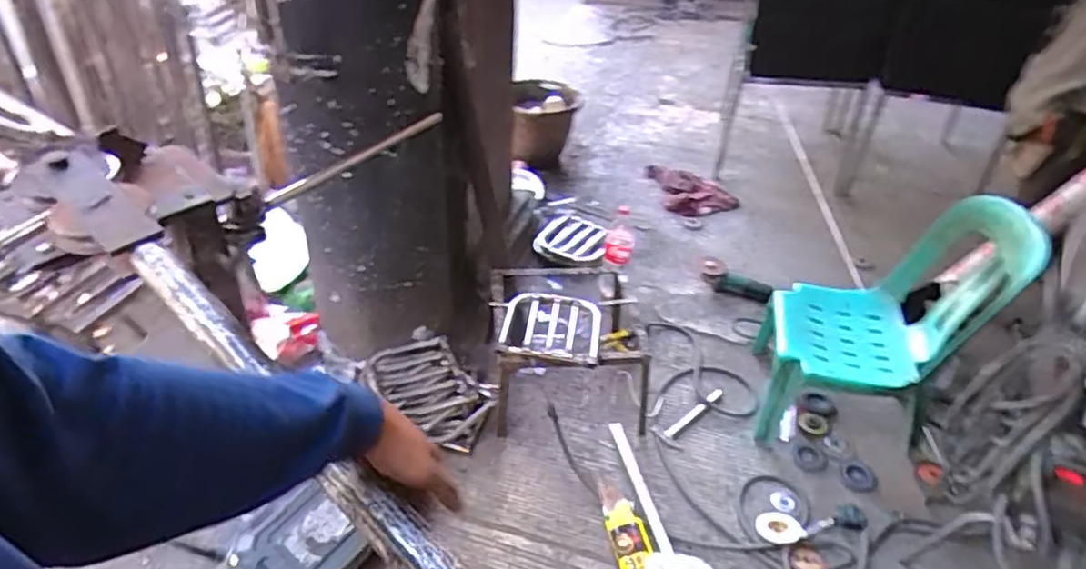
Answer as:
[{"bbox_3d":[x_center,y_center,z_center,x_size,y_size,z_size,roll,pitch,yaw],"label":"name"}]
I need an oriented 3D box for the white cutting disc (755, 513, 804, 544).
[{"bbox_3d":[0.556,0.574,1.612,0.102,0.028,0.084,4,39,5],"label":"white cutting disc"}]

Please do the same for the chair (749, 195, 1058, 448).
[{"bbox_3d":[0.866,0.107,1.735,0.534,0.618,0.430,15,41,14],"label":"chair"}]

